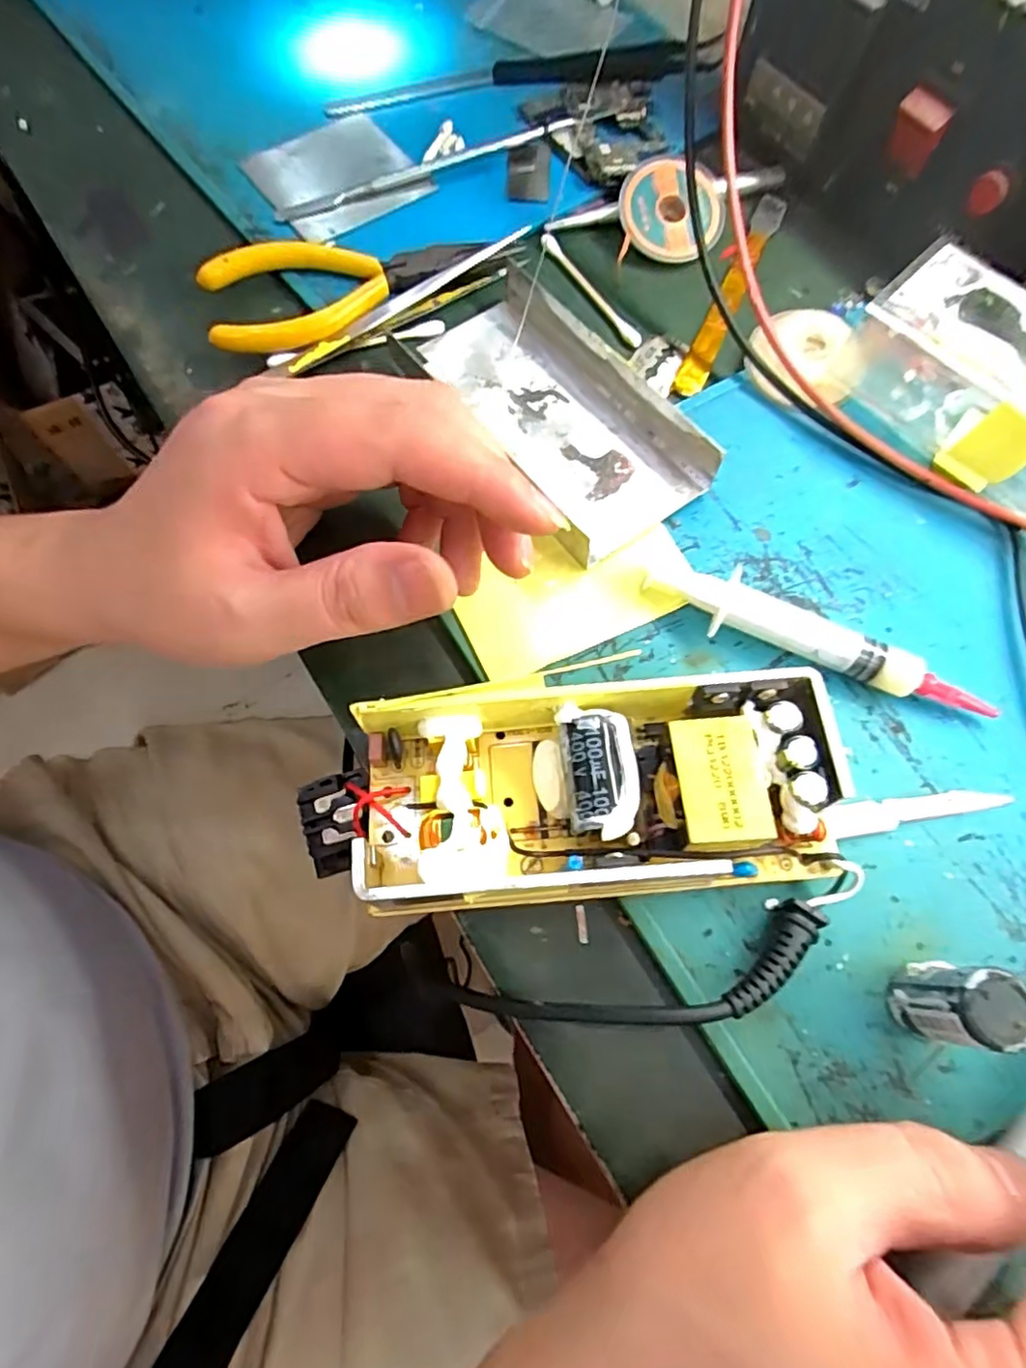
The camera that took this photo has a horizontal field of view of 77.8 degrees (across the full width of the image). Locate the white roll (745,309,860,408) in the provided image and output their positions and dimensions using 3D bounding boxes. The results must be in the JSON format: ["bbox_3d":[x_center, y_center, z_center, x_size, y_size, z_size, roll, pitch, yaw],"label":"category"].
[{"bbox_3d":[0.109,-0.126,0.244,0.034,0.017,0.036,0,70,0],"label":"white roll"}]

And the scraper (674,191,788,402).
[{"bbox_3d":[0.093,-0.166,0.268,0.011,0.008,0.119,24,71,8],"label":"scraper"}]

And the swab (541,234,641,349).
[{"bbox_3d":[0.033,-0.166,0.268,0.007,0.007,0.067,-32,73,-10],"label":"swab"}]

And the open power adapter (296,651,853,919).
[{"bbox_3d":[0.014,0.030,0.183,0.153,0.030,0.060,-5,70,-2],"label":"open power adapter"}]

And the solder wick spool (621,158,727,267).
[{"bbox_3d":[0.067,-0.201,0.270,0.044,0.013,0.044,0,89,-6],"label":"solder wick spool"}]

